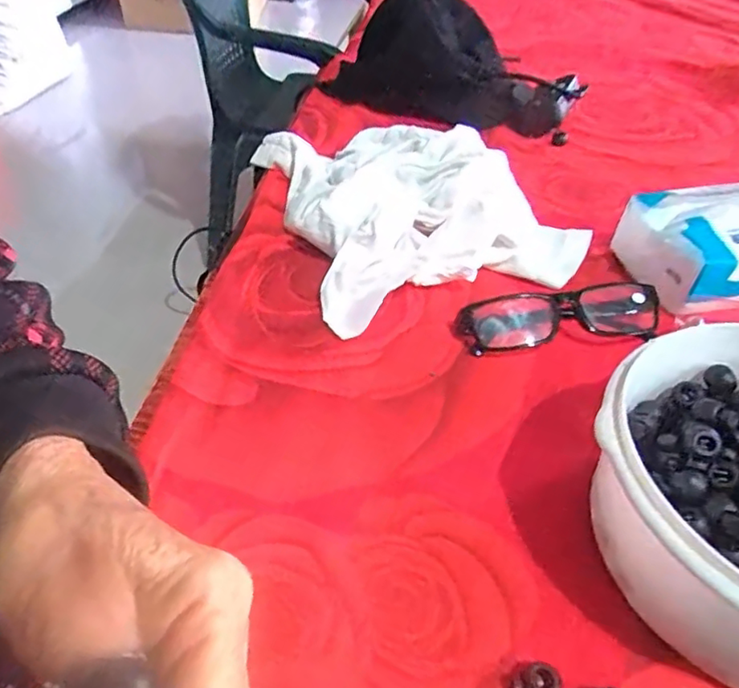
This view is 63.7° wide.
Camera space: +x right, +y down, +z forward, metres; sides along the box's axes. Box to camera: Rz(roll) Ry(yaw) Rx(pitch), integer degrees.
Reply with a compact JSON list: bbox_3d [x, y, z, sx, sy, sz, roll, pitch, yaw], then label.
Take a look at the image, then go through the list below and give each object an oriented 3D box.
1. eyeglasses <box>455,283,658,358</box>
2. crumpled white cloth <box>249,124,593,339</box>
[{"bbox_3d":[0.127,-0.018,0.398,0.133,0.033,0.034,-6,42,-12],"label":"eyeglasses"},{"bbox_3d":[0.031,-0.130,0.493,0.228,0.061,0.257,-15,44,-21],"label":"crumpled white cloth"}]

